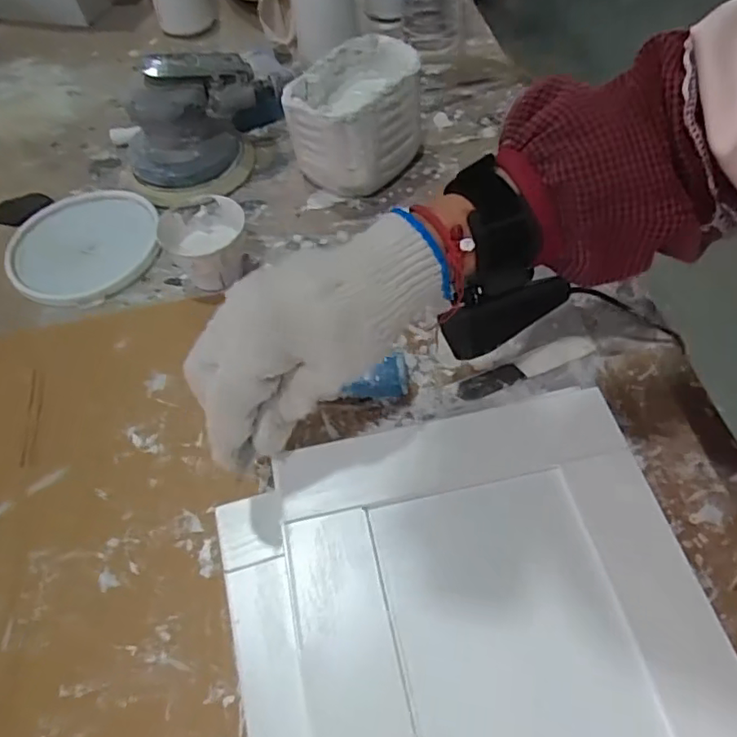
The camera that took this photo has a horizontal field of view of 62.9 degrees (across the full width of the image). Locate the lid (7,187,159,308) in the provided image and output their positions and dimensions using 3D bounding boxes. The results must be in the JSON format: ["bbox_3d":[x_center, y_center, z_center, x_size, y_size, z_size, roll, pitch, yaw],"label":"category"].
[{"bbox_3d":[-0.235,-0.104,0.498,0.120,0.010,0.129,-2,54,3],"label":"lid"}]

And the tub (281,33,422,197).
[{"bbox_3d":[-0.007,-0.204,0.506,0.085,0.086,0.113,24,60,19],"label":"tub"}]

